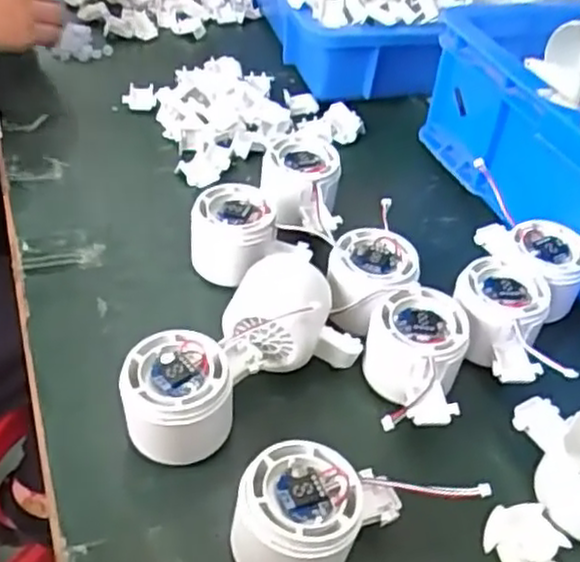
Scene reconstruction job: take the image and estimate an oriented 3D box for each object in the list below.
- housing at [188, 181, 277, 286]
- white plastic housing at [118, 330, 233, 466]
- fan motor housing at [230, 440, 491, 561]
[{"bbox_3d":[-0.039,-0.034,0.507,0.056,0.048,0.063,5,43,-1],"label":"housing"},{"bbox_3d":[-0.061,0.069,0.397,0.057,0.053,0.062,-2,44,-8],"label":"white plastic housing"},{"bbox_3d":[0.028,0.112,0.361,0.117,0.052,0.061,-15,47,-21],"label":"fan motor housing"}]

